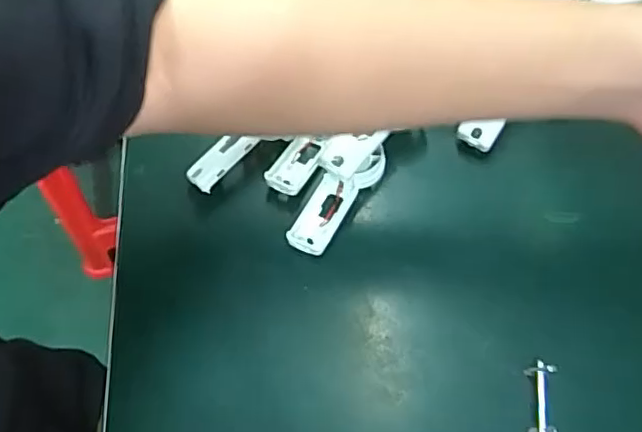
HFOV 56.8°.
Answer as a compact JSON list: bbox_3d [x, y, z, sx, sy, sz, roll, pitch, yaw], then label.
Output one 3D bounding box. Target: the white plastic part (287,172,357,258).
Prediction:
[{"bbox_3d":[0.000,0.000,0.379,0.025,0.012,0.059,24,62,15],"label":"white plastic part"}]

